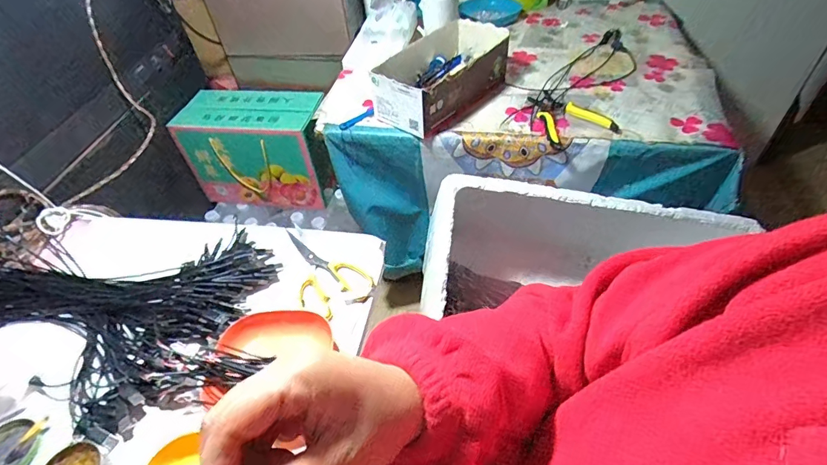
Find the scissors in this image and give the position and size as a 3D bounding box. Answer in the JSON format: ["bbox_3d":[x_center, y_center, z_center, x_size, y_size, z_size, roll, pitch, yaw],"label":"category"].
[{"bbox_3d":[-0.135,0.059,0.604,0.167,0.007,0.083,25,54,25],"label":"scissors"}]

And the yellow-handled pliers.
[{"bbox_3d":[0.273,-0.210,0.783,0.125,0.021,0.143,-13,48,-7],"label":"yellow-handled pliers"}]

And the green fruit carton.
[{"bbox_3d":[-0.379,-0.204,1.101,0.323,0.250,0.155,7,49,11],"label":"green fruit carton"}]

